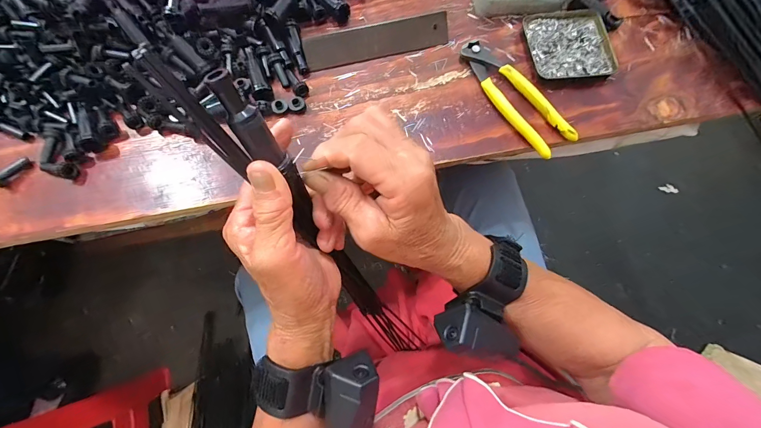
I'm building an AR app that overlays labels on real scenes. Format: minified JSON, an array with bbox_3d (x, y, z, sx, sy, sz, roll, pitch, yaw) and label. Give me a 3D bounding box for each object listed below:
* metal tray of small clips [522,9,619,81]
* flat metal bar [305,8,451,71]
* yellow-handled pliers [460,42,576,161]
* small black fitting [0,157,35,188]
[{"bbox_3d":[0.227,-0.207,0.393,0.092,0.018,0.103,-12,77,-3],"label":"metal tray of small clips"},{"bbox_3d":[-0.004,-0.210,0.392,0.174,0.009,0.038,-11,112,-1],"label":"flat metal bar"},{"bbox_3d":[0.149,-0.136,0.372,0.044,0.020,0.163,-35,79,-8],"label":"yellow-handled pliers"},{"bbox_3d":[-0.403,-0.047,0.353,0.013,0.015,0.039,34,64,7],"label":"small black fitting"}]

